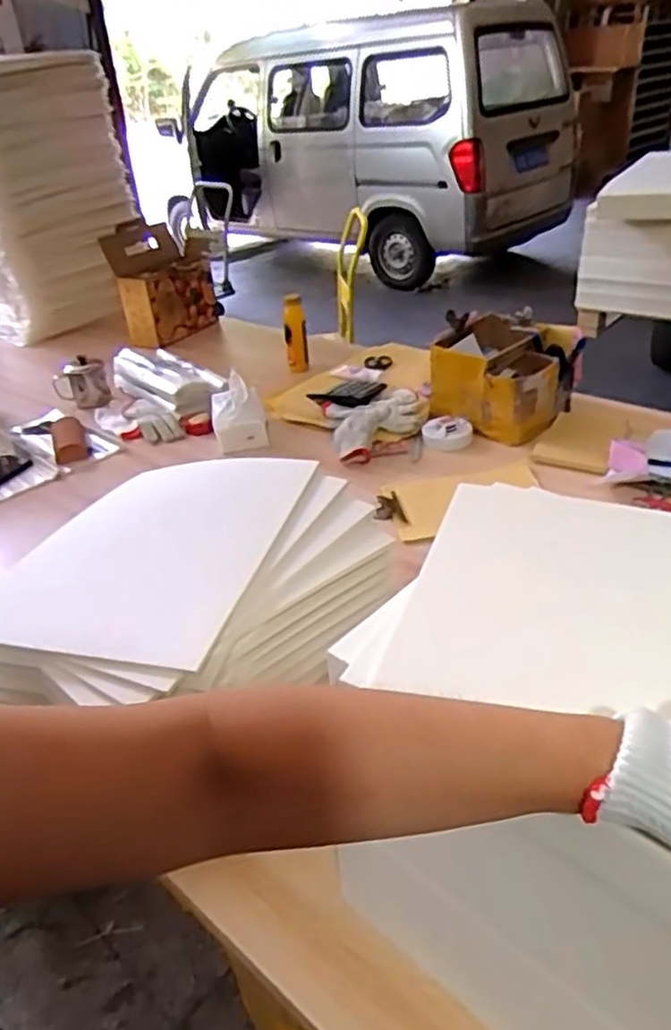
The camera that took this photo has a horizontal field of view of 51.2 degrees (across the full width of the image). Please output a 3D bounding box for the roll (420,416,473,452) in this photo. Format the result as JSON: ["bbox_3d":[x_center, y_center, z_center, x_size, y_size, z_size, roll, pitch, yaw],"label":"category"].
[{"bbox_3d":[0.211,-0.159,1.332,0.078,0.027,0.086,-25,37,-28],"label":"roll"}]

